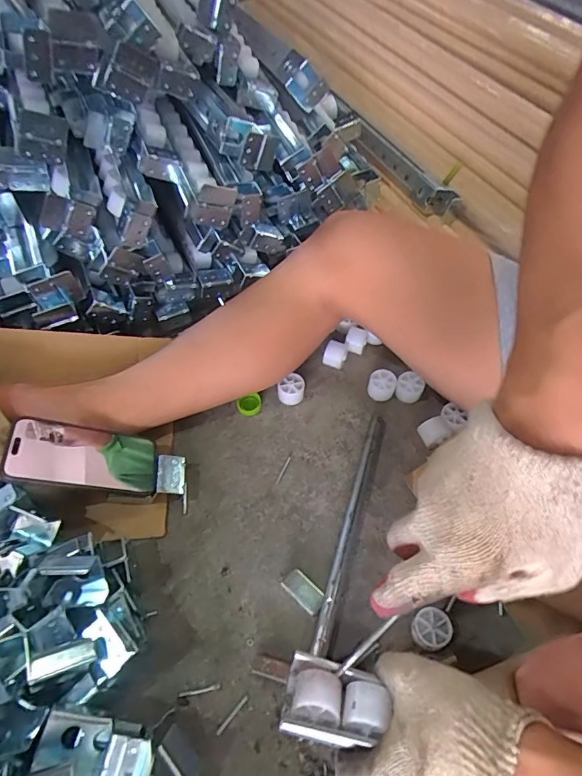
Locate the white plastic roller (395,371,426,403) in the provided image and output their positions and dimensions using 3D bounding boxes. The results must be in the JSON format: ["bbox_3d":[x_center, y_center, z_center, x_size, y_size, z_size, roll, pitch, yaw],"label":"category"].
[{"bbox_3d":[0.156,0.000,0.600,0.034,0.025,0.034,0,56,0],"label":"white plastic roller"}]

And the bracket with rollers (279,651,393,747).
[{"bbox_3d":[0.030,0.223,0.324,0.066,0.032,0.047,11,57,7],"label":"bracket with rollers"}]

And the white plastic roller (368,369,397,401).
[{"bbox_3d":[0.120,-0.003,0.598,0.033,0.026,0.033,0,56,0],"label":"white plastic roller"}]

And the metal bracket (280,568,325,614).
[{"bbox_3d":[0.012,0.208,0.469,0.045,0.009,0.024,37,64,22],"label":"metal bracket"}]

